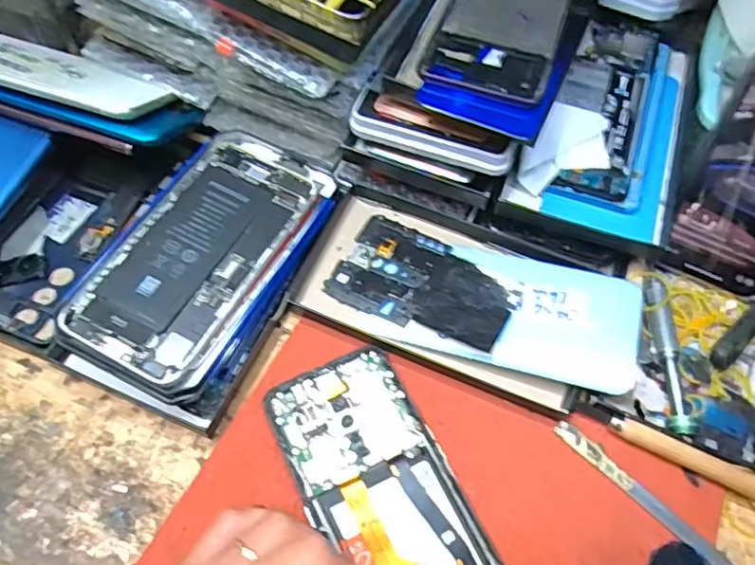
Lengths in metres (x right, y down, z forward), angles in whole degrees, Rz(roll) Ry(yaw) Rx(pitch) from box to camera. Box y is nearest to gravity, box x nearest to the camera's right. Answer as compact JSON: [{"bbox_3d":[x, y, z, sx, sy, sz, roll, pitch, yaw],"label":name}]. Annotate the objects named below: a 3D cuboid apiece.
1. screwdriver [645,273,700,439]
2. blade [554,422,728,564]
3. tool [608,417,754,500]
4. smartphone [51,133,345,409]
[{"bbox_3d":[0.172,0.041,0.353,0.016,0.011,0.097,3,60,-2],"label":"screwdriver"},{"bbox_3d":[0.149,0.121,0.316,0.129,0.007,0.010,41,65,18],"label":"blade"},{"bbox_3d":[0.178,0.099,0.323,0.105,0.008,0.012,25,68,9],"label":"tool"},{"bbox_3d":[-0.100,-0.020,0.356,0.086,0.006,0.171,27,62,7],"label":"smartphone"}]

